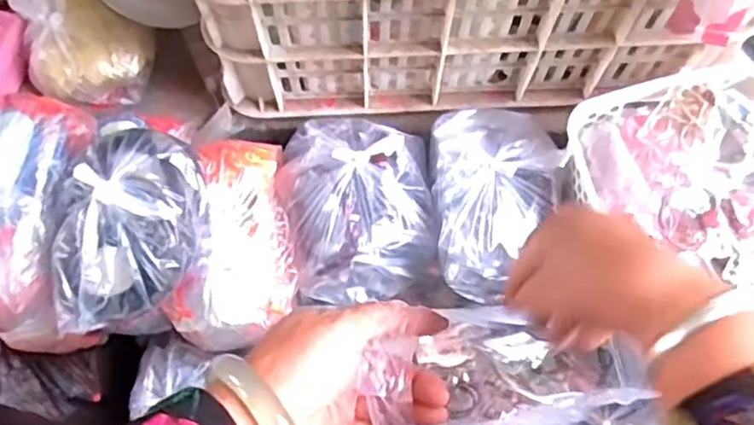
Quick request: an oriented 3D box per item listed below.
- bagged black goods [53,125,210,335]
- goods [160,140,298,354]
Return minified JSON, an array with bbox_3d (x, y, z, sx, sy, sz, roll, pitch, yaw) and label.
[{"bbox_3d":[-0.202,0.011,0.545,0.104,0.067,0.172,13,66,3],"label":"bagged black goods"},{"bbox_3d":[-0.119,0.023,0.593,0.104,0.048,0.181,7,66,0],"label":"goods"}]

